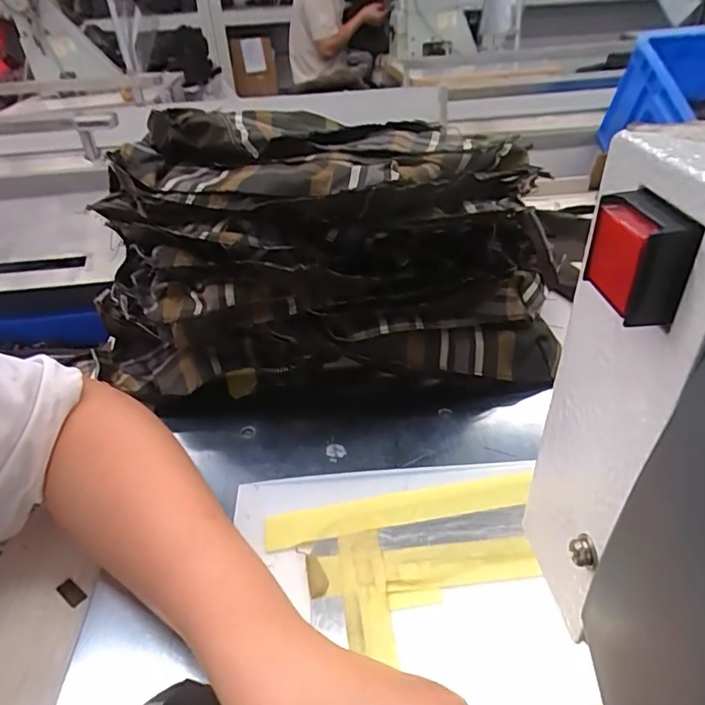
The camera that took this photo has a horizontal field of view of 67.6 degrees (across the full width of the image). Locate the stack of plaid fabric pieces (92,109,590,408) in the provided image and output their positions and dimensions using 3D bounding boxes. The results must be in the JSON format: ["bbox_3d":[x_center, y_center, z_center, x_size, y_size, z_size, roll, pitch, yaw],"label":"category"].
[{"bbox_3d":[-0.029,-0.069,0.414,0.356,0.175,0.138,-1,36,6],"label":"stack of plaid fabric pieces"}]

